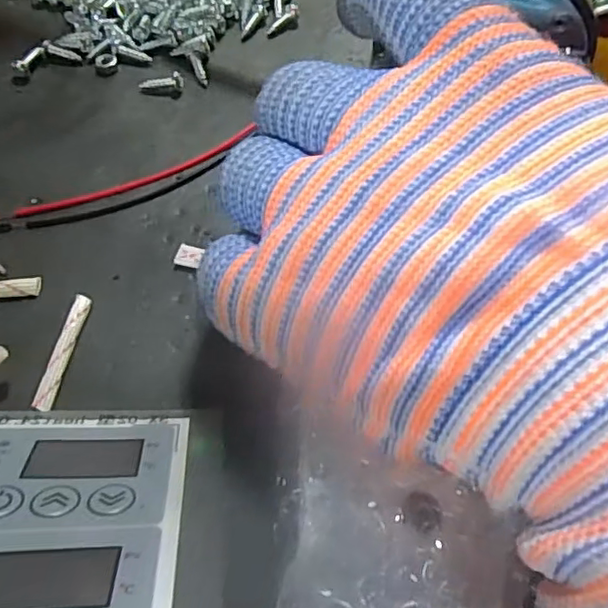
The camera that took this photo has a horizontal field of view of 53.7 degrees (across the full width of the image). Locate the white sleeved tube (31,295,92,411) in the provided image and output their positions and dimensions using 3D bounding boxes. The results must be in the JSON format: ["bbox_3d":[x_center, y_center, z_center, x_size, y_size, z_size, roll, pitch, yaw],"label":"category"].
[{"bbox_3d":[-0.061,0.012,0.151,0.005,0.004,0.031,8,62,4],"label":"white sleeved tube"}]

